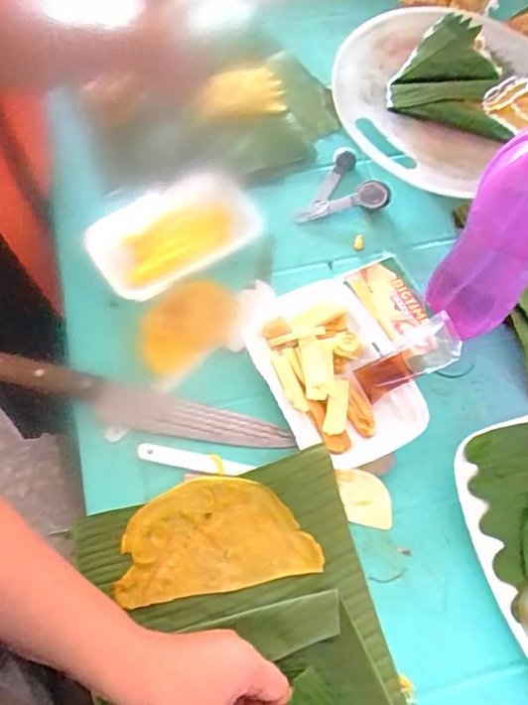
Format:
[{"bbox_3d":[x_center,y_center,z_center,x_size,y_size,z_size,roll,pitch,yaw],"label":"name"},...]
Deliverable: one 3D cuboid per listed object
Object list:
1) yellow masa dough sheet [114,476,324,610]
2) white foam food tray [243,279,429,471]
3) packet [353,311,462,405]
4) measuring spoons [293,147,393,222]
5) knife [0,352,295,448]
[{"bbox_3d":[-0.041,0.156,0.479,0.163,0.008,0.091,-8,63,-6],"label":"yellow masa dough sheet"},{"bbox_3d":[0.065,0.019,0.543,0.124,0.026,0.185,-23,66,-13],"label":"white foam food tray"},{"bbox_3d":[0.137,0.009,0.524,0.101,0.020,0.042,-34,65,15],"label":"packet"},{"bbox_3d":[0.102,-0.185,0.652,0.082,0.016,0.119,26,64,11],"label":"measuring spoons"},{"bbox_3d":[-0.125,0.047,0.522,0.301,0.023,0.039,11,63,4],"label":"knife"}]

